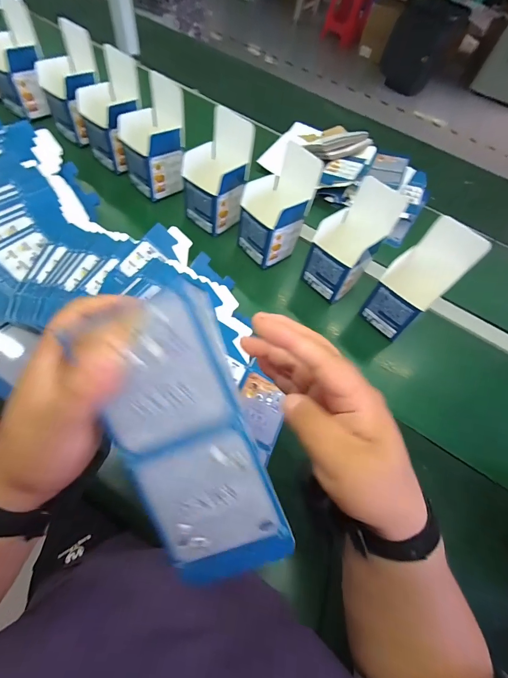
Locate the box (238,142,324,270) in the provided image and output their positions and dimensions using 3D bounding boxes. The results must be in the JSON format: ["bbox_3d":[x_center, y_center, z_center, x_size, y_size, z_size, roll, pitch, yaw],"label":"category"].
[{"bbox_3d":[0.035,-0.229,0.541,0.109,0.163,0.089,-33,66,-20],"label":"box"}]

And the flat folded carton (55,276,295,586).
[{"bbox_3d":[-0.038,0.065,0.189,0.079,0.008,0.184,-19,97,2],"label":"flat folded carton"}]

